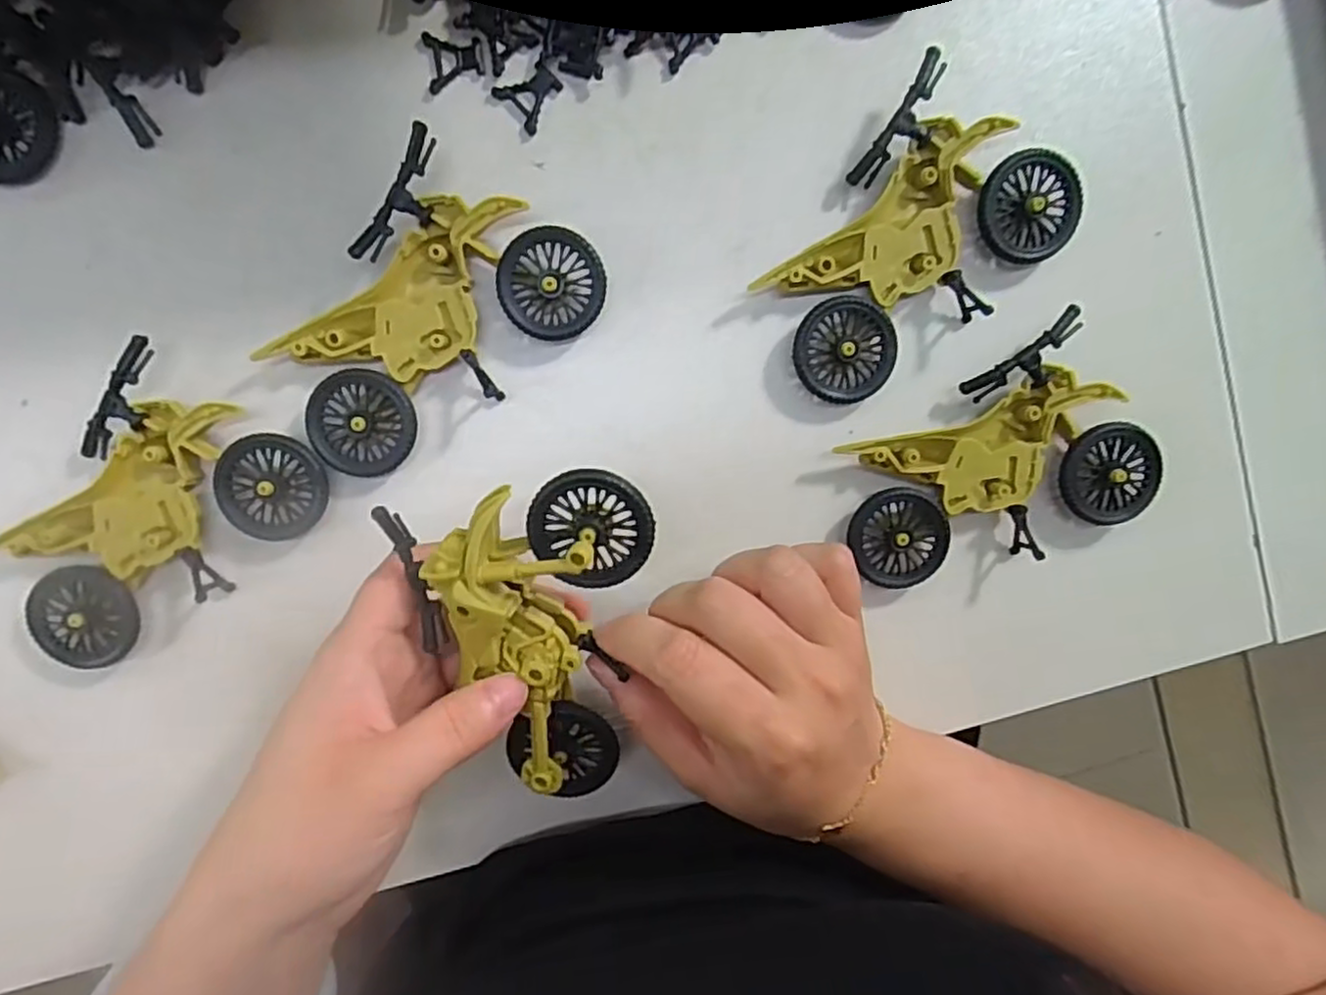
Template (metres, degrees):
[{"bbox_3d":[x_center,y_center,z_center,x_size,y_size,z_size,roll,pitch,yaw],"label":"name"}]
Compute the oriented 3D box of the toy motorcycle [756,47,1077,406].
[{"bbox_3d":[0.089,-0.091,0.260,0.074,0.030,0.113,44,92,-5],"label":"toy motorcycle"}]

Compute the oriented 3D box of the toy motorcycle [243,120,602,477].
[{"bbox_3d":[-0.082,-0.059,0.250,0.076,0.025,0.112,40,93,-5],"label":"toy motorcycle"}]

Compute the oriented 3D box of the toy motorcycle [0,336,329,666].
[{"bbox_3d":[-0.185,0.003,0.253,0.112,0.023,0.077,-37,95,1],"label":"toy motorcycle"}]

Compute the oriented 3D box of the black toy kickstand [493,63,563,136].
[{"bbox_3d":[-0.047,-0.144,0.257,0.020,0.006,0.019,-42,95,2],"label":"black toy kickstand"}]

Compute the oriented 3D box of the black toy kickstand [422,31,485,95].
[{"bbox_3d":[-0.073,-0.155,0.252,0.020,0.004,0.019,-9,95,-1],"label":"black toy kickstand"}]

